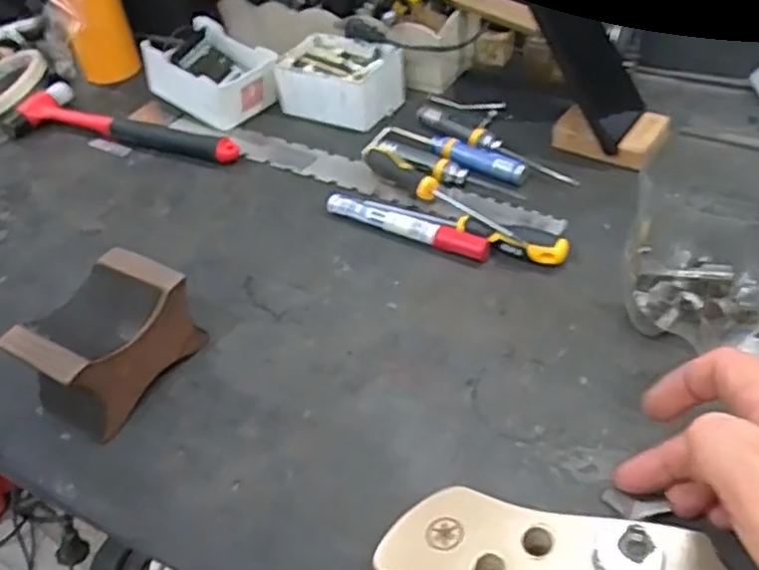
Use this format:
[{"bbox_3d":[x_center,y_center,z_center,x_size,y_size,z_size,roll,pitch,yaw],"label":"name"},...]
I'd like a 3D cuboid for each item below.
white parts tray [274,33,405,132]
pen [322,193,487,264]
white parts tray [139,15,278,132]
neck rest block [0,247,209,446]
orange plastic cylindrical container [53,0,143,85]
[{"bbox_3d":[-0.037,-0.190,0.659,0.103,0.050,0.080,22,51,27],"label":"white parts tray"},{"bbox_3d":[0.019,-0.043,0.516,0.131,0.016,0.016,19,50,25],"label":"pen"},{"bbox_3d":[-0.158,-0.201,0.679,0.107,0.063,0.083,24,52,29],"label":"white parts tray"},{"bbox_3d":[-0.163,0.034,0.428,0.061,0.063,0.092,21,51,26],"label":"neck rest block"},{"bbox_3d":[-0.297,-0.277,0.721,0.072,0.135,0.061,-22,46,-15],"label":"orange plastic cylindrical container"}]

